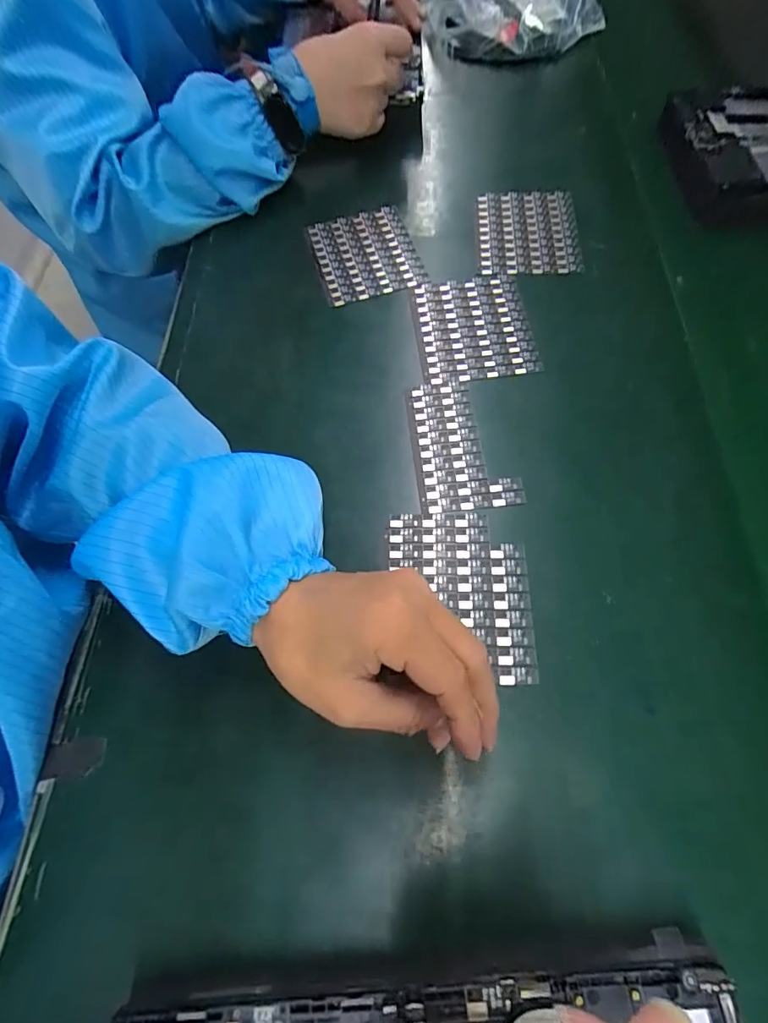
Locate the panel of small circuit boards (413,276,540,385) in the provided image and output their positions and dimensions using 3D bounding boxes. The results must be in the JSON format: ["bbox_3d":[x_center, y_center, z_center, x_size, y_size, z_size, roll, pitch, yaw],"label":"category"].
[{"bbox_3d":[0.067,-0.140,0.371,0.084,0.004,0.102,-7,64,1],"label":"panel of small circuit boards"}]

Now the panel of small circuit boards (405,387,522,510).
[{"bbox_3d":[0.051,-0.046,0.325,0.062,0.004,0.098,-7,64,0],"label":"panel of small circuit boards"}]

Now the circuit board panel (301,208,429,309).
[{"bbox_3d":[-0.016,-0.216,0.412,0.083,0.005,0.093,-16,67,-4],"label":"circuit board panel"}]

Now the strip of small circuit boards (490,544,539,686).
[{"bbox_3d":[0.073,0.055,0.276,0.021,0.004,0.079,0,64,4],"label":"strip of small circuit boards"}]

